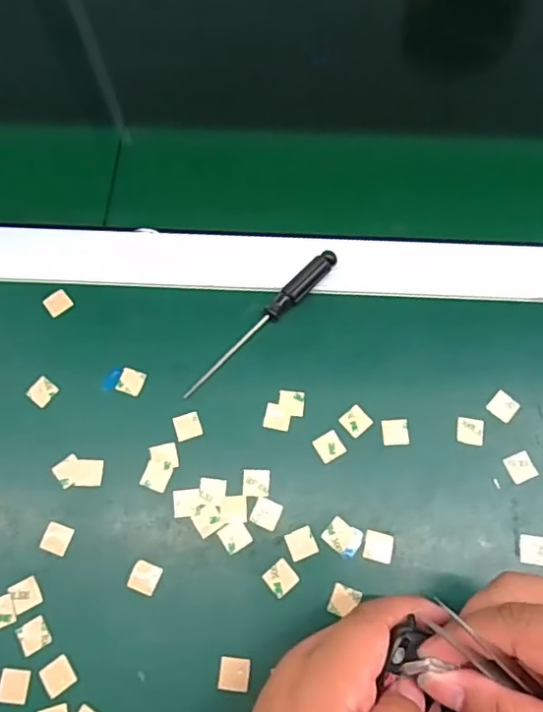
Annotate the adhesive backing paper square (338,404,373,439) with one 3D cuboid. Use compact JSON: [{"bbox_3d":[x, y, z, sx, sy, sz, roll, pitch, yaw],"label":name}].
[{"bbox_3d":[0.052,0.039,0.338,0.016,0.004,0.016,-39,73,-13],"label":"adhesive backing paper square"}]

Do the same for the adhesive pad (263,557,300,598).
[{"bbox_3d":[0.005,0.124,0.308,0.016,0.004,0.016,-42,74,-14],"label":"adhesive pad"}]

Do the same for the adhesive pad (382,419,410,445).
[{"bbox_3d":[0.075,0.046,0.335,0.016,0.004,0.015,-5,69,-1],"label":"adhesive pad"}]

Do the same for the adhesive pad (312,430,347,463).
[{"bbox_3d":[0.035,0.054,0.332,0.016,0.004,0.016,-28,71,-10],"label":"adhesive pad"}]

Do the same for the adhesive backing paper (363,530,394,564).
[{"bbox_3d":[0.061,0.108,0.312,0.016,0.004,0.016,11,69,5],"label":"adhesive backing paper"}]

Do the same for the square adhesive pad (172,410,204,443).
[{"bbox_3d":[-0.051,0.042,0.338,0.016,0.004,0.016,-20,70,-7],"label":"square adhesive pad"}]

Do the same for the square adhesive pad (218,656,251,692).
[{"bbox_3d":[-0.019,0.168,0.292,0.015,0.004,0.015,4,69,3],"label":"square adhesive pad"}]

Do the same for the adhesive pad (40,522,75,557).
[{"bbox_3d":[-0.123,0.105,0.317,0.015,0.004,0.016,16,70,7],"label":"adhesive pad"}]

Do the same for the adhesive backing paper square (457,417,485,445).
[{"bbox_3d":[0.121,0.045,0.334,0.016,0.004,0.016,7,69,4],"label":"adhesive backing paper square"}]

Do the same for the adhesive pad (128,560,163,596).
[{"bbox_3d":[-0.071,0.123,0.308,0.016,0.004,0.016,21,71,9],"label":"adhesive pad"}]

